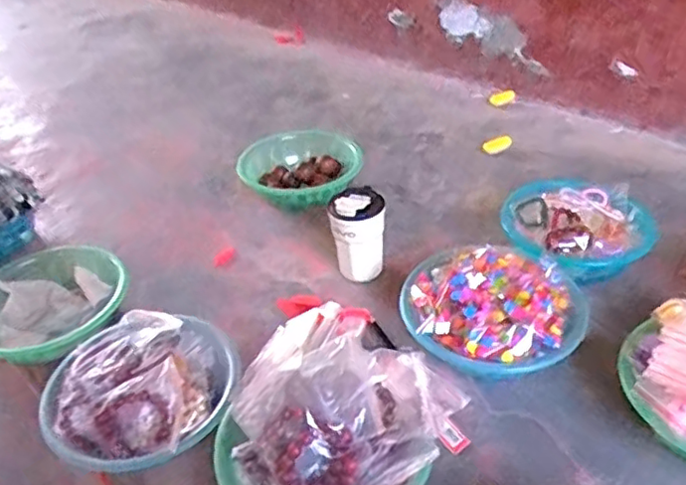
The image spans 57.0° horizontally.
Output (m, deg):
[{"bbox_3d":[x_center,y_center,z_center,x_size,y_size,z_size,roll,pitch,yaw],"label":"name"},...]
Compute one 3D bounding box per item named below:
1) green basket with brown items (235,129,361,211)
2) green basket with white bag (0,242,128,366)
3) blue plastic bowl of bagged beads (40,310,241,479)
[{"bbox_3d":[-0.079,-0.135,1.214,0.232,0.066,0.211,-13,37,-11],"label":"green basket with brown items"},{"bbox_3d":[-0.443,0.110,0.971,0.251,0.097,0.221,4,37,10],"label":"green basket with white bag"},{"bbox_3d":[-0.251,0.181,0.798,0.235,0.080,0.236,-9,36,-6],"label":"blue plastic bowl of bagged beads"}]

